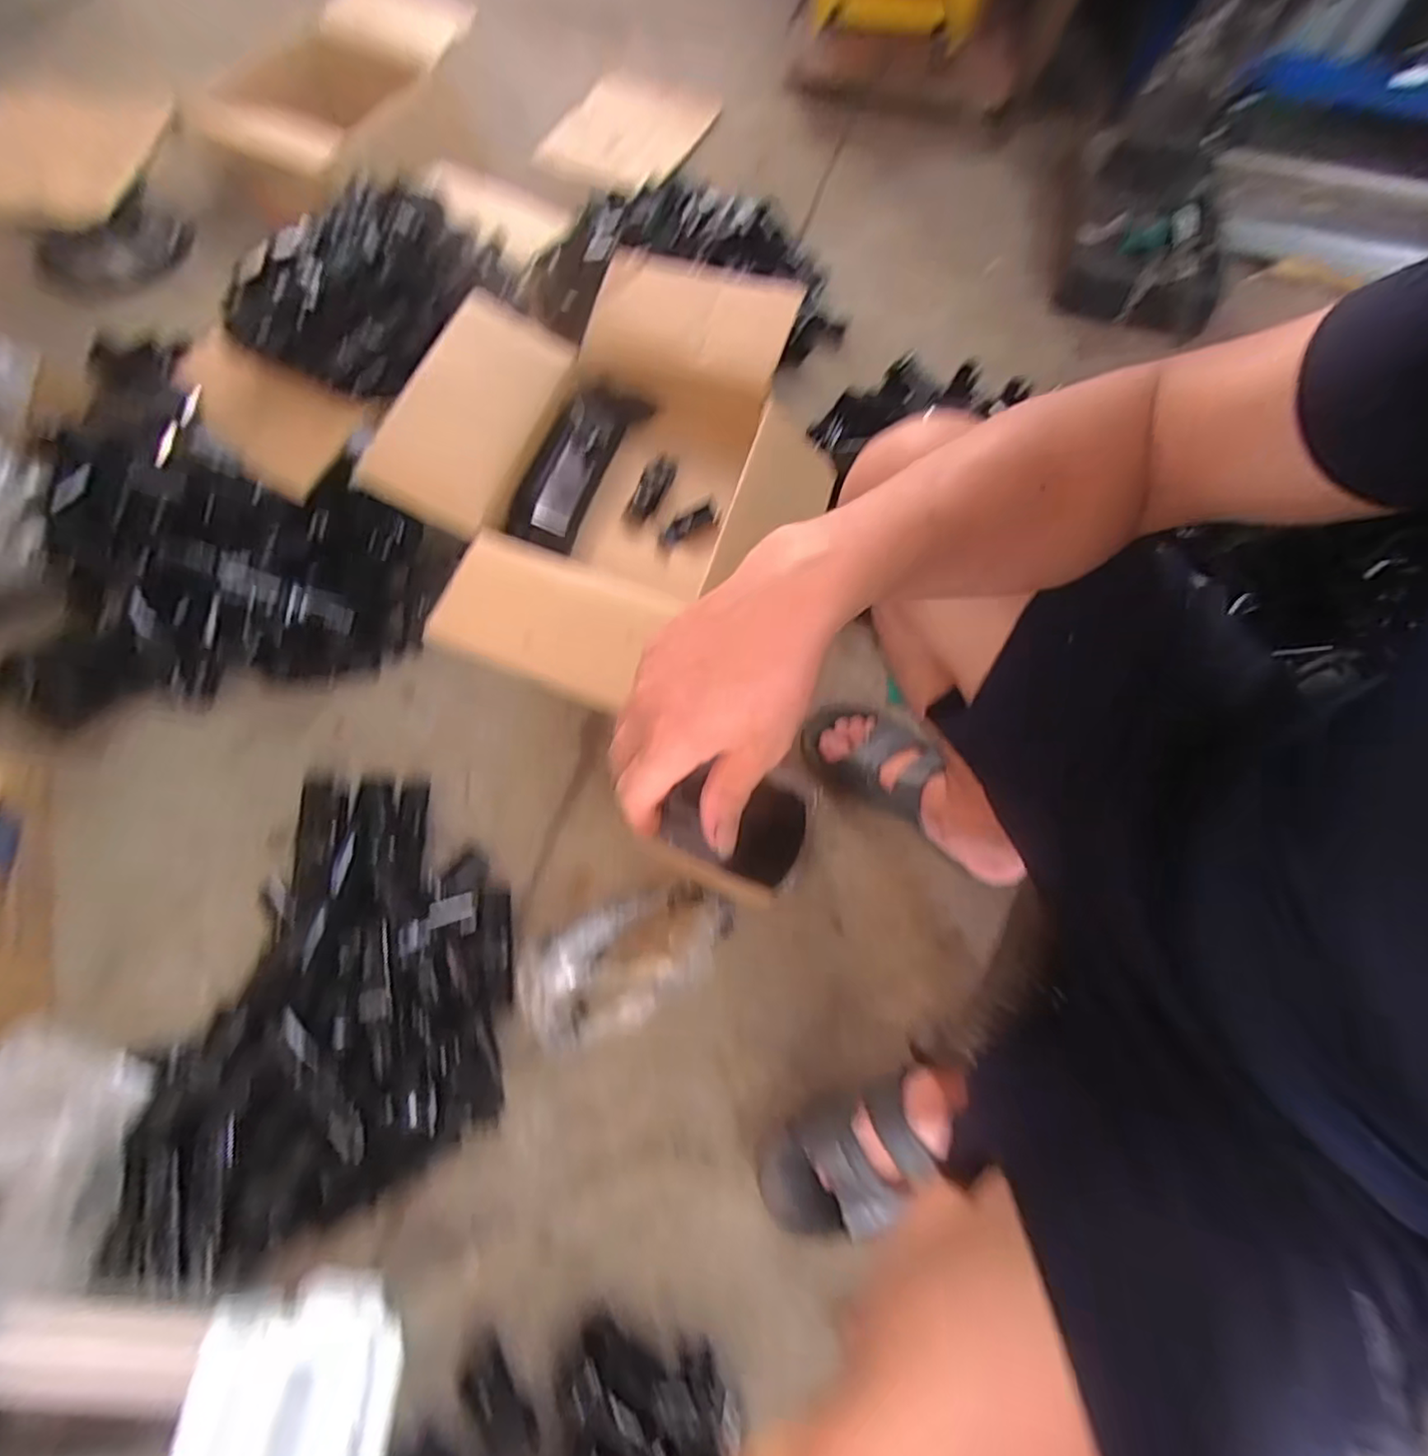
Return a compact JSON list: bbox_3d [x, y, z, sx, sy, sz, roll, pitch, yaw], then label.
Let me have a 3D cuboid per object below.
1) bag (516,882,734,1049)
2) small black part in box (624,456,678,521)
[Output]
[{"bbox_3d":[-0.088,0.242,0.655,0.224,0.032,0.114,-23,72,-9],"label":"bag"},{"bbox_3d":[-0.080,-0.297,0.775,0.036,0.012,0.091,31,88,9],"label":"small black part in box"}]

